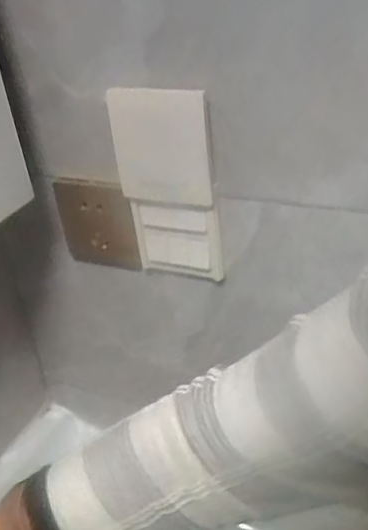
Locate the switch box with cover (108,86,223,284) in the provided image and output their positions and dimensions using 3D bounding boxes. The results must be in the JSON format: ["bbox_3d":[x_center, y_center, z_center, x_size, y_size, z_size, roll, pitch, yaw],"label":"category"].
[{"bbox_3d":[-0.012,-0.062,0.509,0.079,0.177,0.022,5,39,17],"label":"switch box with cover"}]

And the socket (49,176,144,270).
[{"bbox_3d":[-0.083,-0.037,0.578,0.072,0.105,0.013,3,42,13],"label":"socket"}]

